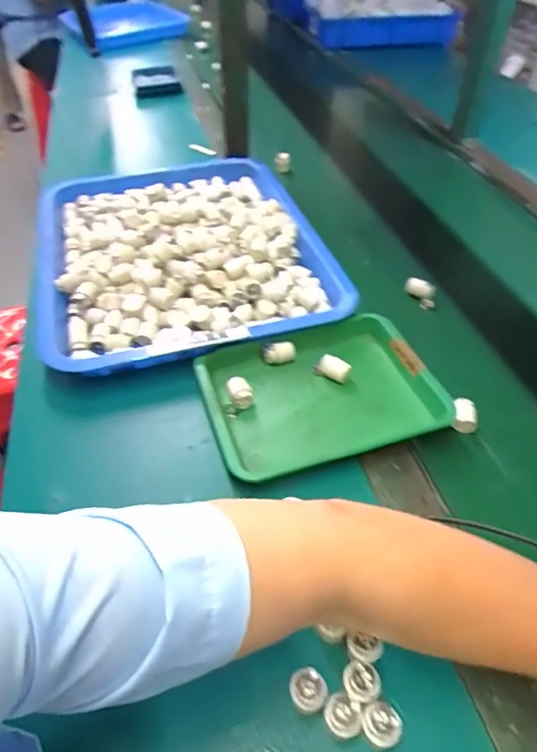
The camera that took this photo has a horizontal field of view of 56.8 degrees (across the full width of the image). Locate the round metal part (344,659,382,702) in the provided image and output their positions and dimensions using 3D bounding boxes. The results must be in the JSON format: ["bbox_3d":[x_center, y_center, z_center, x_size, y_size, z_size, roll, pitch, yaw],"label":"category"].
[{"bbox_3d":[0.058,0.187,0.305,0.021,0.010,0.020,1,44,-1],"label":"round metal part"}]

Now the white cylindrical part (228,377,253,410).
[{"bbox_3d":[-0.027,0.015,0.481,0.021,0.016,0.028,-10,46,-12],"label":"white cylindrical part"}]

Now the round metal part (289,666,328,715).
[{"bbox_3d":[0.024,0.189,0.299,0.020,0.012,0.022,1,44,-1],"label":"round metal part"}]

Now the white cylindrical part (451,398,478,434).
[{"bbox_3d":[0.189,0.038,0.476,0.025,0.021,0.031,10,45,9],"label":"white cylindrical part"}]

